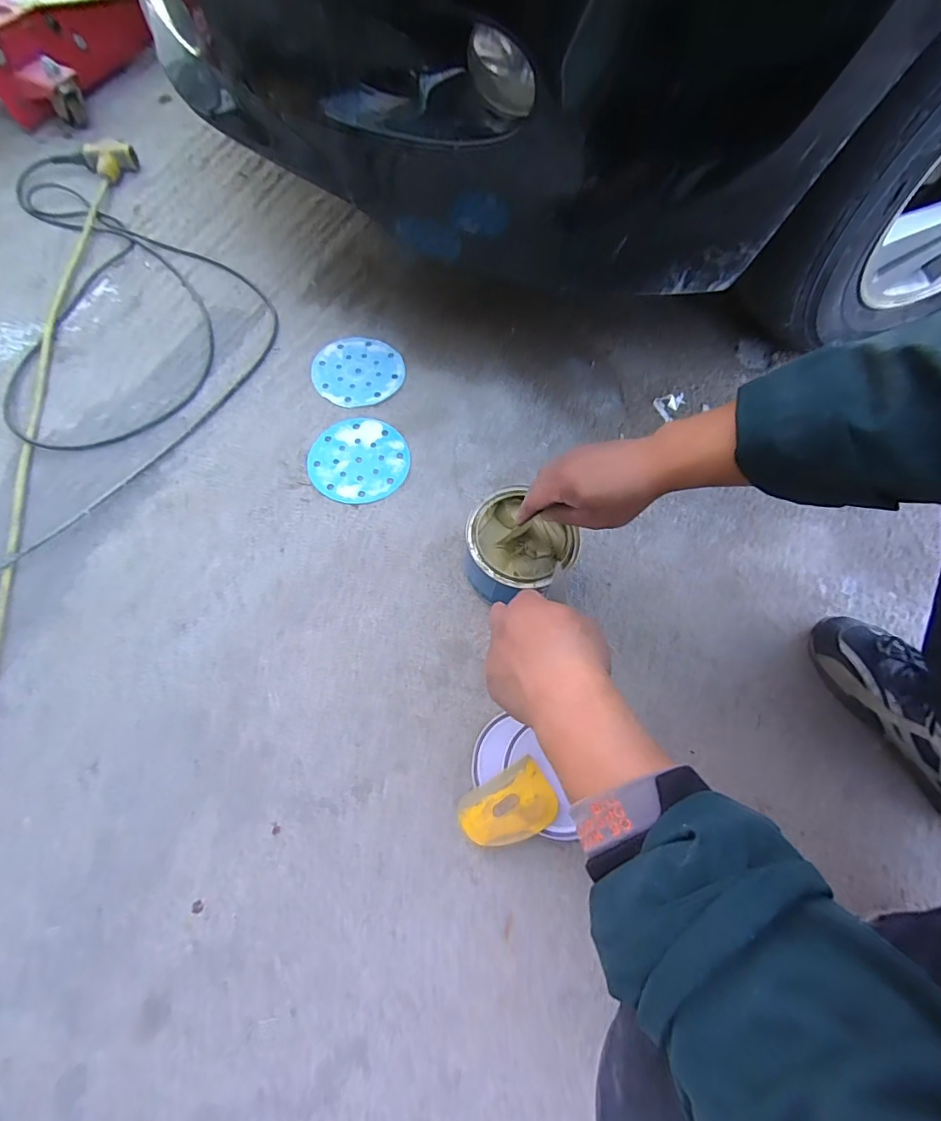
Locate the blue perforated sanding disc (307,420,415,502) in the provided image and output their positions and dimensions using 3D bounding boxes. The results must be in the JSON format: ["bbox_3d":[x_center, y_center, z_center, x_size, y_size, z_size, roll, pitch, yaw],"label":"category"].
[{"bbox_3d":[-0.161,-0.148,0.696,0.140,0.005,0.139,1,66,-2],"label":"blue perforated sanding disc"}]

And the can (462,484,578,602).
[{"bbox_3d":[0.053,-0.010,0.603,0.126,0.086,0.120,1,66,-2],"label":"can"}]

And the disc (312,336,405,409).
[{"bbox_3d":[-0.178,-0.302,0.761,0.141,0.005,0.135,1,68,-2],"label":"disc"}]

